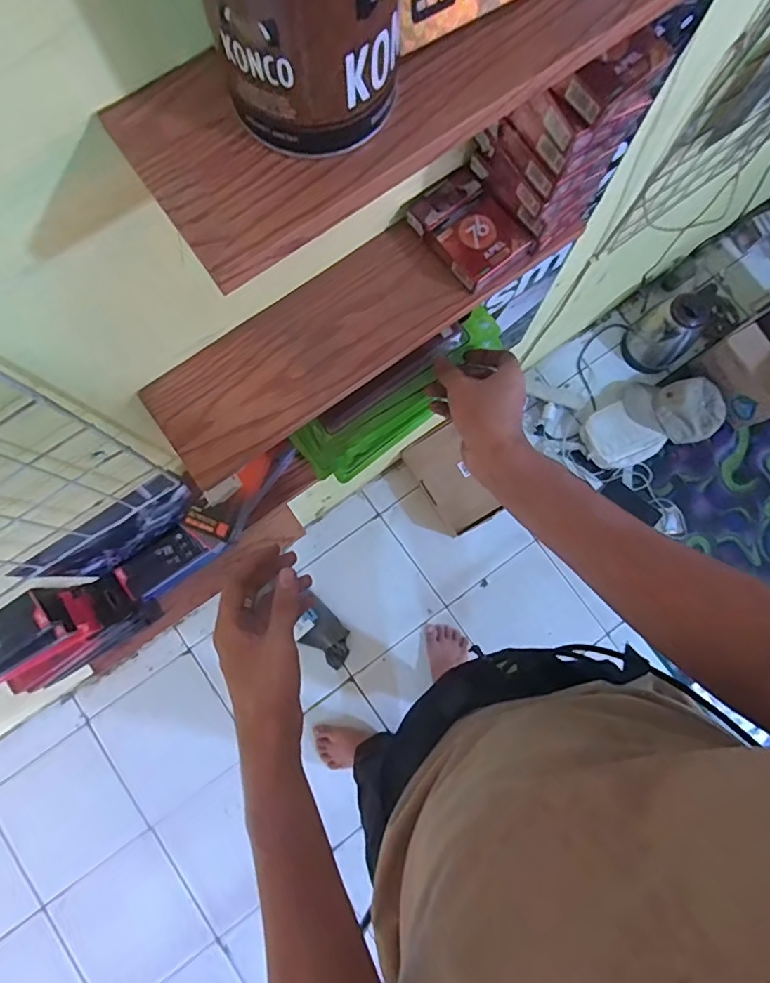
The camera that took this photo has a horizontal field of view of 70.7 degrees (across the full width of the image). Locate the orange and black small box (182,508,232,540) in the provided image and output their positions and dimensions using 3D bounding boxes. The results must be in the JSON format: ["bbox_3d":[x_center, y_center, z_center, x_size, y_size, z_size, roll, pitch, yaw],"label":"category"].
[{"bbox_3d":[-0.188,0.034,0.574,0.050,0.011,0.018,24,81,3],"label":"orange and black small box"}]

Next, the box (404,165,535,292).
[{"bbox_3d":[0.070,-0.219,0.452,0.062,0.019,0.089,-40,83,-7],"label":"box"}]

